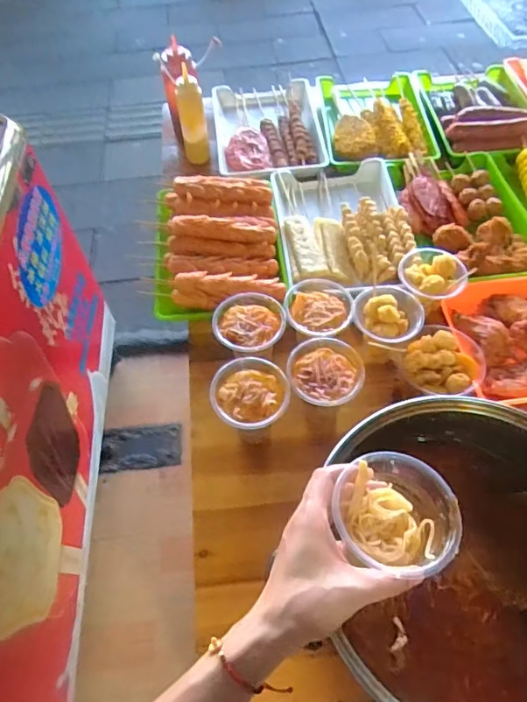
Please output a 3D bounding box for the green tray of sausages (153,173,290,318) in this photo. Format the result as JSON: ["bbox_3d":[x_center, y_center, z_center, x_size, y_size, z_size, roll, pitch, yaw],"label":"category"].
[{"bbox_3d":[-0.078,-0.192,0.814,0.208,0.072,0.275,-5,56,-1],"label":"green tray of sausages"}]

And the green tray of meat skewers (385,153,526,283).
[{"bbox_3d":[0.349,-0.238,0.866,0.198,0.061,0.303,-9,56,-4],"label":"green tray of meat skewers"}]

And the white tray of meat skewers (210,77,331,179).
[{"bbox_3d":[0.009,-0.450,1.028,0.215,0.046,0.317,-6,56,-1],"label":"white tray of meat skewers"}]

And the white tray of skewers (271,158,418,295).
[{"bbox_3d":[0.133,-0.222,0.859,0.213,0.060,0.286,-5,56,-1],"label":"white tray of skewers"}]

